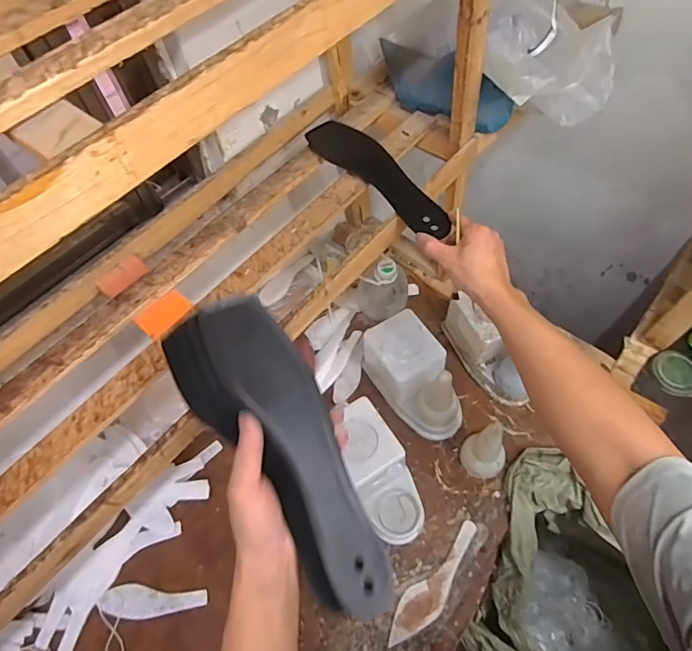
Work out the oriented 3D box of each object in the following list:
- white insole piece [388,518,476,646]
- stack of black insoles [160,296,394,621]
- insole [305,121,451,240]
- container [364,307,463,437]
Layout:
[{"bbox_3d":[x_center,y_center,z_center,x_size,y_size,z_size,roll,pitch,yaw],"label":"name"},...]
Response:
[{"bbox_3d":[0.135,0.381,0.686,0.198,0.007,0.048,-41,68,-18],"label":"white insole piece"},{"bbox_3d":[-0.051,0.103,0.391,0.099,0.029,0.276,-29,78,-14],"label":"stack of black insoles"},{"bbox_3d":[0.045,-0.210,0.646,0.067,0.014,0.269,-33,62,-16],"label":"insole"},{"bbox_3d":[0.118,0.088,0.786,0.100,0.114,0.189,-29,61,-14],"label":"container"}]

